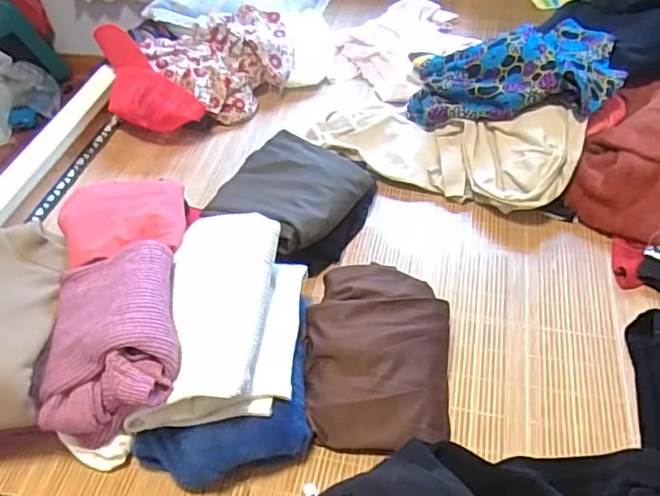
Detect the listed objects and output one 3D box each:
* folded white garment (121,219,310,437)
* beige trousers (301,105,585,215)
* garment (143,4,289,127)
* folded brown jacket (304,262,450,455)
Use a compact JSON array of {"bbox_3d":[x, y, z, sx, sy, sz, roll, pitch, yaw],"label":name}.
[{"bbox_3d":[-0.136,0.080,0.733,0.185,0.098,0.256,0,47,5],"label":"folded white garment"},{"bbox_3d":[0.179,-0.191,1.030,0.475,0.082,0.173,17,51,20],"label":"beige trousers"},{"bbox_3d":[-0.218,-0.392,1.252,0.290,0.120,0.267,-3,47,3],"label":"garment"},{"bbox_3d":[0.063,0.133,0.760,0.182,0.079,0.237,1,47,6],"label":"folded brown jacket"}]

